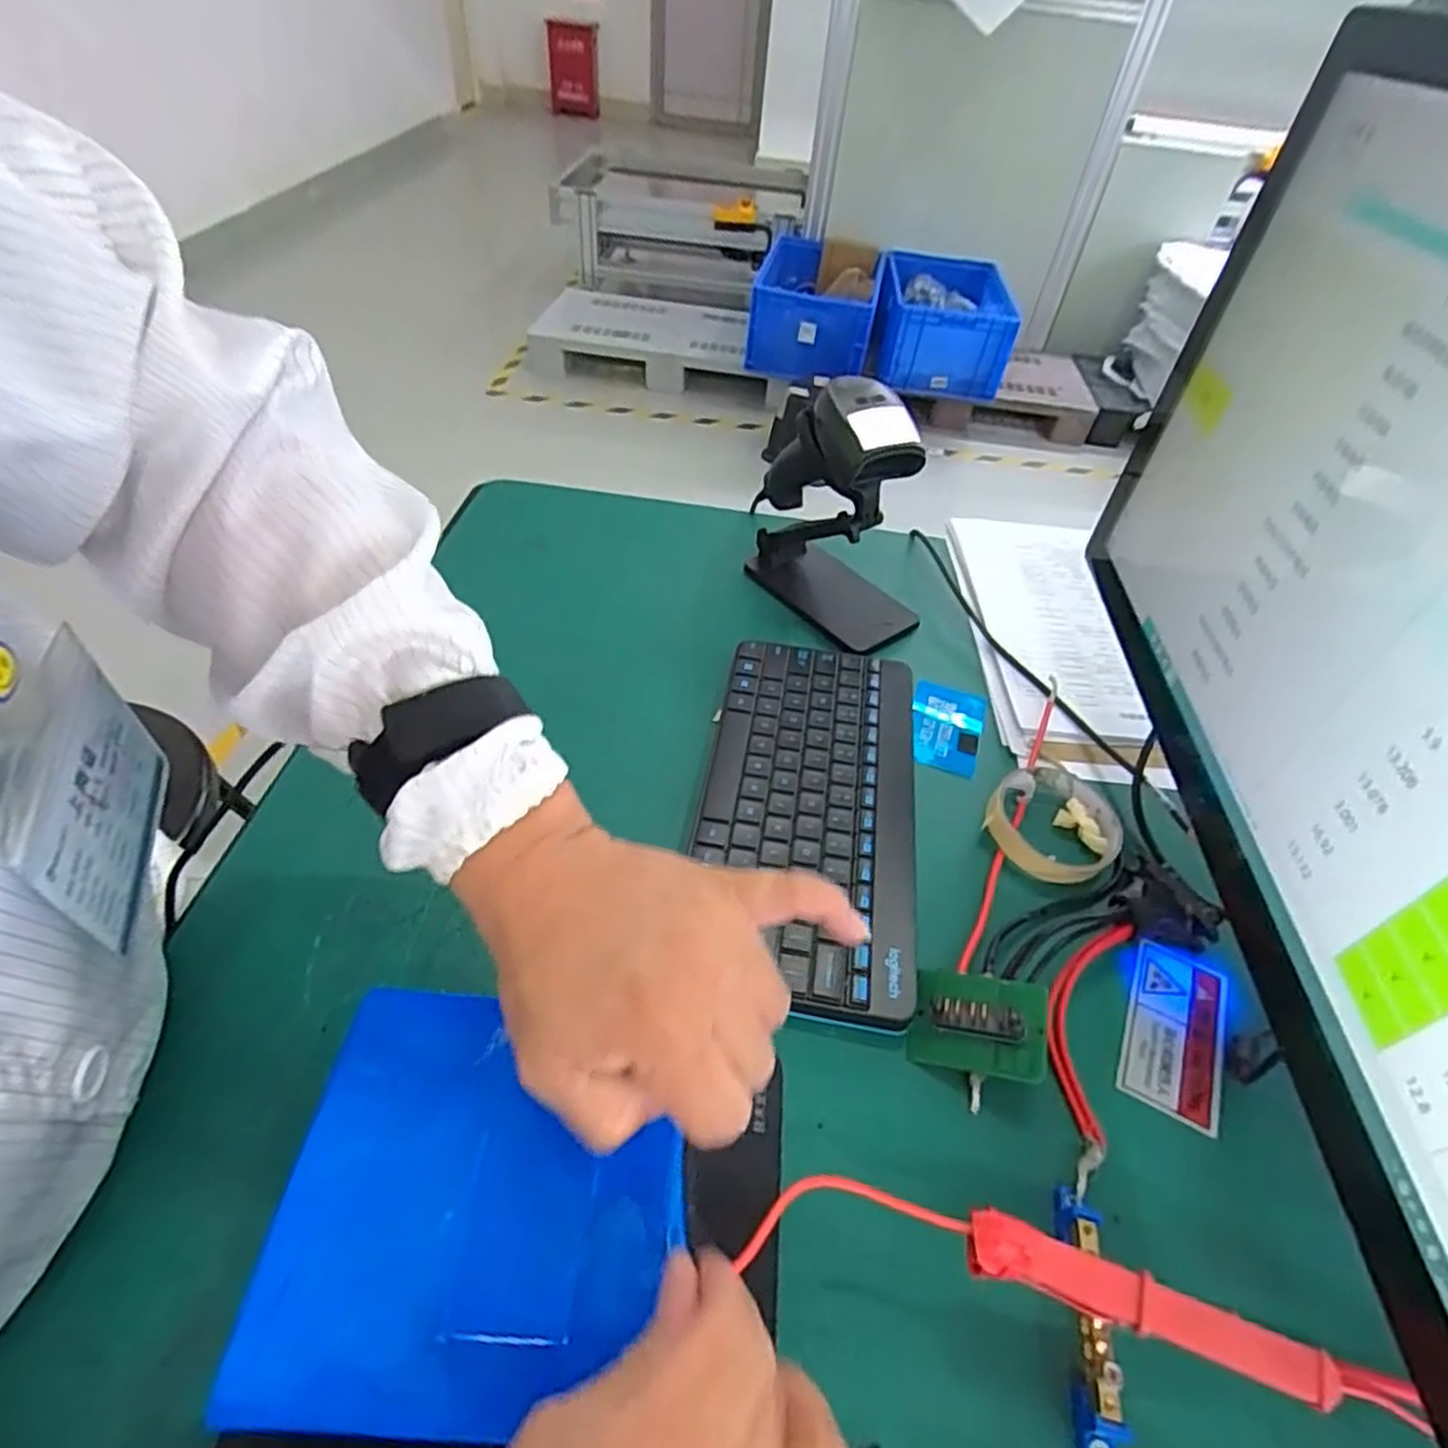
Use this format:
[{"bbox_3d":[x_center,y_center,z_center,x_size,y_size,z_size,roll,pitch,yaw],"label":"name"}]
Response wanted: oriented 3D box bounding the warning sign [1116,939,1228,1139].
[{"bbox_3d":[0.254,0.172,0.423,0.051,0.008,0.096,23,50,15],"label":"warning sign"}]

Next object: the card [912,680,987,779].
[{"bbox_3d":[0.171,0.003,0.576,0.055,0.008,0.088,14,48,7],"label":"card"}]

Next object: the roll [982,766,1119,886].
[{"bbox_3d":[0.222,0.065,0.506,0.082,0.020,0.090,3,47,-3],"label":"roll"}]

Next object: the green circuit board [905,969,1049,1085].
[{"bbox_3d":[0.133,0.156,0.396,0.067,0.019,0.051,1,55,25],"label":"green circuit board"}]

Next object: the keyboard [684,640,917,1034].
[{"bbox_3d":[0.057,0.049,0.500,0.140,0.022,0.286,10,47,3],"label":"keyboard"}]

